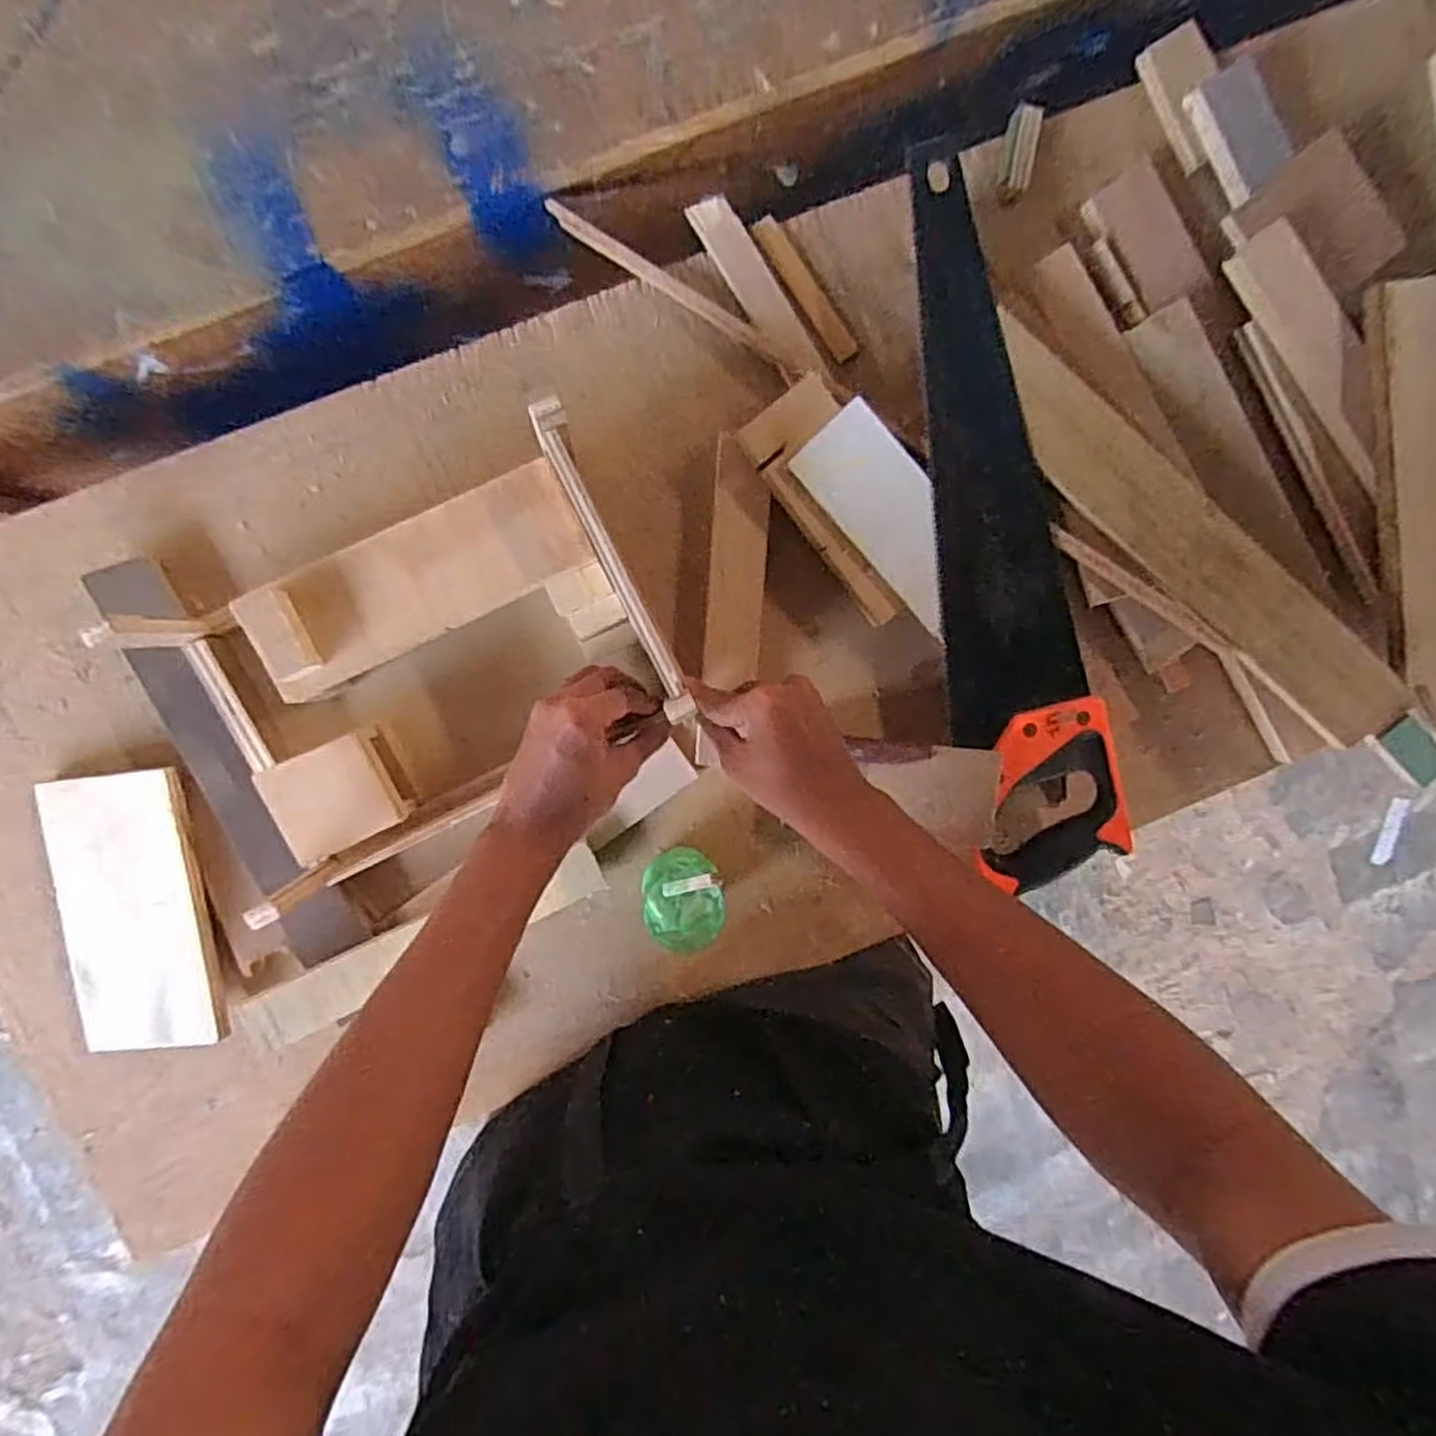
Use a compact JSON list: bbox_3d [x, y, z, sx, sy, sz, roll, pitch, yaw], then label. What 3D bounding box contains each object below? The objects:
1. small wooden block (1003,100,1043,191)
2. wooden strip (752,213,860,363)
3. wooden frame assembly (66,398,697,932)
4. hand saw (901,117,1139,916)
[{"bbox_3d":[0.218,-0.410,0.540,0.019,0.014,0.057,8,93,-5],"label":"small wooden block"},{"bbox_3d":[0.065,-0.313,0.545,0.021,0.005,0.114,-35,96,-2],"label":"wooden strip"},{"bbox_3d":[-0.182,-0.033,0.488,0.278,0.098,0.188,-28,98,-2],"label":"wooden frame assembly"},{"bbox_3d":[0.205,-0.135,0.540,0.105,0.042,0.511,-11,95,-4],"label":"hand saw"}]

